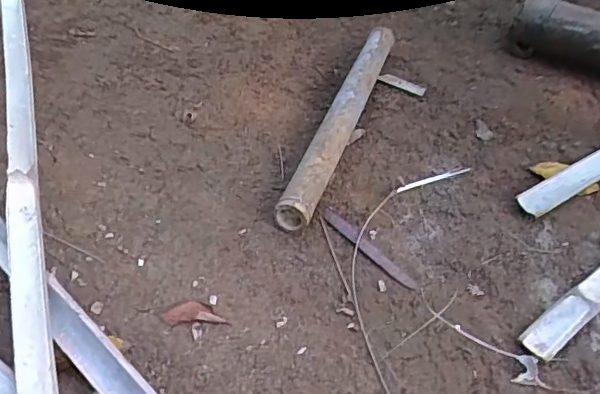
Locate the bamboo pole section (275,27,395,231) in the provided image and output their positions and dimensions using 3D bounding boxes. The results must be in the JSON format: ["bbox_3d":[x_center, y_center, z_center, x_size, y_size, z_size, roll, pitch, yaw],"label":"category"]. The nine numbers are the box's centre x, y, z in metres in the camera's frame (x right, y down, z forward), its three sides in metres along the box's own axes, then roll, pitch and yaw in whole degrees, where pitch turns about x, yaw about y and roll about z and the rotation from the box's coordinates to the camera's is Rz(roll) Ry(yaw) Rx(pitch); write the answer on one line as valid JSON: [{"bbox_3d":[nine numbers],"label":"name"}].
[{"bbox_3d":[0.082,-0.154,1.064,0.060,0.064,0.567,16,51,12],"label":"bamboo pole section"}]

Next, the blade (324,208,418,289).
[{"bbox_3d":[0.104,0.078,0.887,0.024,0.008,0.198,-30,56,-25],"label":"blade"}]

